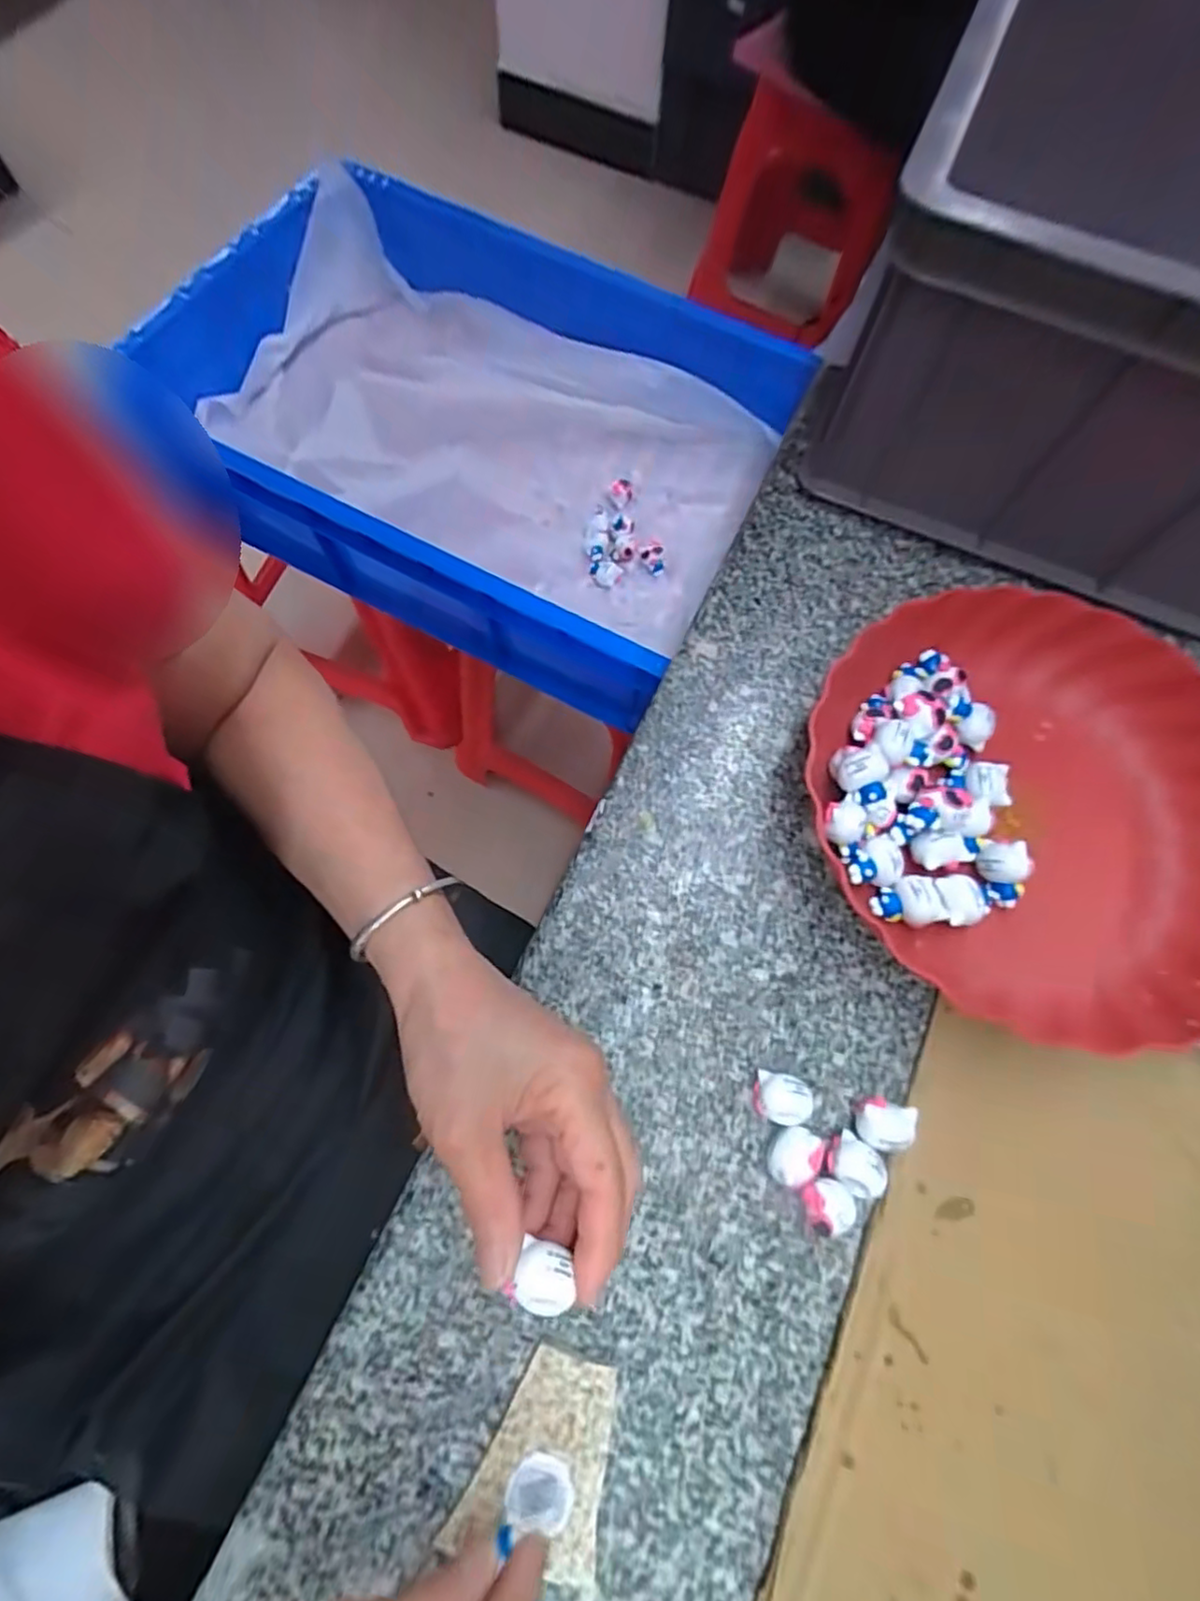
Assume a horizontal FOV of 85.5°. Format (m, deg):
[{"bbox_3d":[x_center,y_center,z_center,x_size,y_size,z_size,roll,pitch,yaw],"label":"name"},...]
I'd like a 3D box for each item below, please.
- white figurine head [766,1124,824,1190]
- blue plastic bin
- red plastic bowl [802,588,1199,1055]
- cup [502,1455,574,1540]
[{"bbox_3d":[0.090,0.166,0.303,0.020,0.020,0.026,41,74,13],"label":"white figurine head"},{"bbox_3d":[-0.133,-0.406,0.681,0.595,0.130,0.427,27,72,6],"label":"blue plastic bin"},{"bbox_3d":[0.235,-0.004,0.348,0.235,0.047,0.232,0,69,0],"label":"red plastic bowl"},{"bbox_3d":[-0.024,0.276,0.259,0.026,0.005,0.023,6,70,2],"label":"cup"}]

